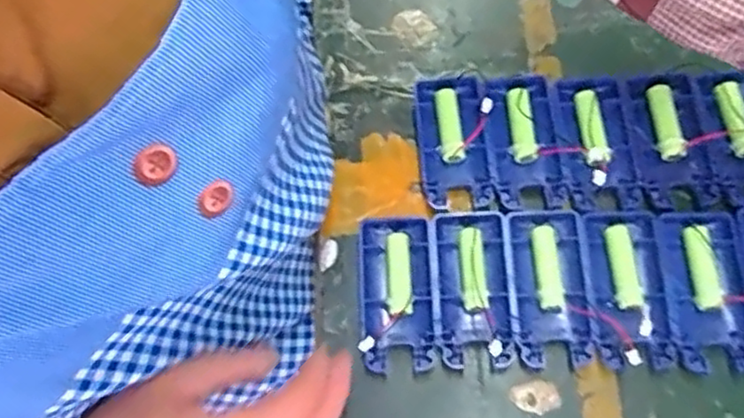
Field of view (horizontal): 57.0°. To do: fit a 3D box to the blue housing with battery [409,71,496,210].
[{"bbox_3d":[0.054,-0.045,0.455,0.049,0.014,0.094,-2,68,2],"label":"blue housing with battery"}]

